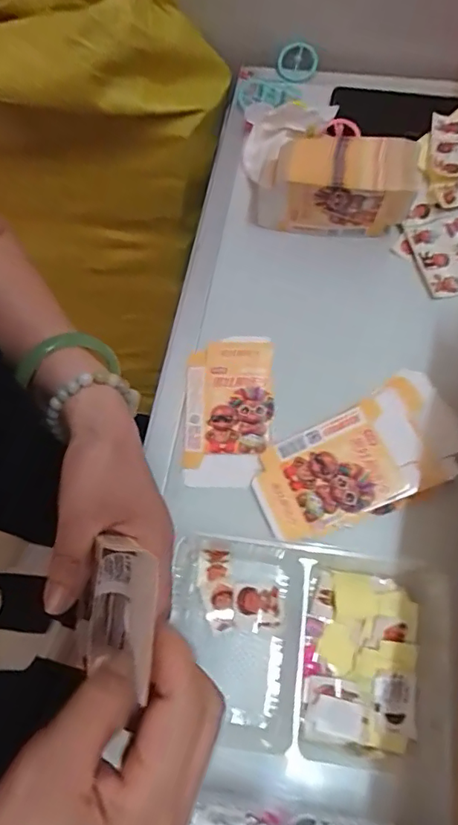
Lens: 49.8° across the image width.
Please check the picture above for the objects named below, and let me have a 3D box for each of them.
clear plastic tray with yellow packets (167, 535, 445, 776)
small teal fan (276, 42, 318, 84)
[{"bbox_3d":[0.058,0.182,0.387,0.214,0.041,0.139,7,68,6],"label":"clear plastic tray with yellow packets"},{"bbox_3d":[0.086,-0.446,0.630,0.055,0.042,0.017,28,32,7],"label":"small teal fan"}]

